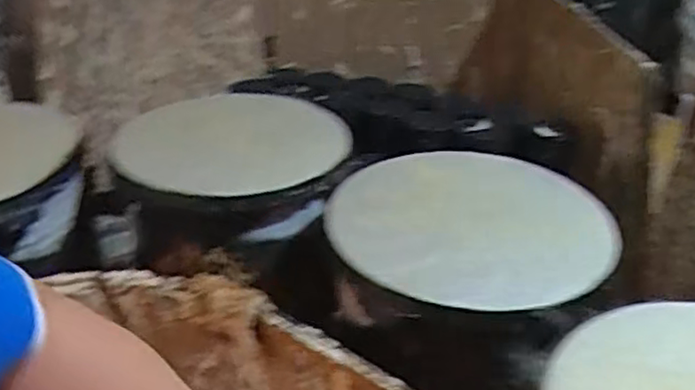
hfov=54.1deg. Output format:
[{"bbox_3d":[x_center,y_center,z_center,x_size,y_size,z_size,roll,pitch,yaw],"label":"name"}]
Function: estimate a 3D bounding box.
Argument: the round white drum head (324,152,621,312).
[{"bbox_3d":[0.171,0.025,0.941,0.370,0.037,0.369,1,31,0],"label":"round white drum head"}]

